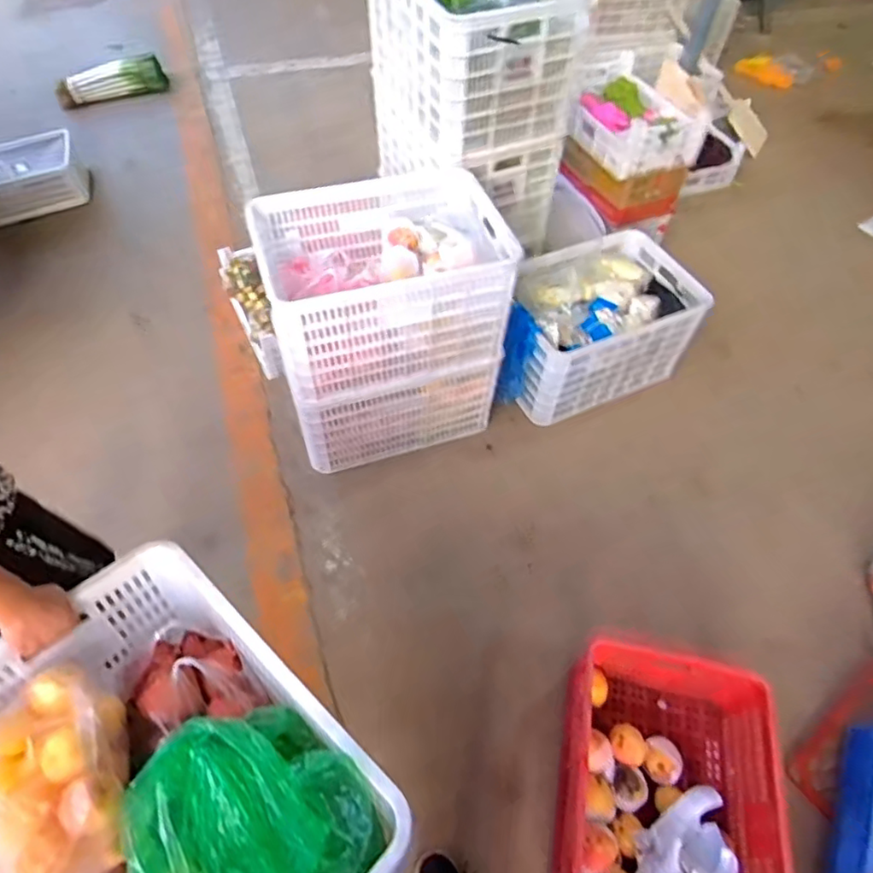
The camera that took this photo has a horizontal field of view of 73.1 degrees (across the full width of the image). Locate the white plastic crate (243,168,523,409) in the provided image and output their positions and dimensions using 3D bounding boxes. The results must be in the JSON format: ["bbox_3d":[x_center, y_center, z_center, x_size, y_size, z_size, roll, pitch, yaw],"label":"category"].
[{"bbox_3d":[-0.137,-0.394,1.490,0.563,0.316,0.421,-17,59,-14],"label":"white plastic crate"}]

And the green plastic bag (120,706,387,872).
[{"bbox_3d":[-0.230,0.490,0.756,0.278,0.116,0.258,-17,59,-14],"label":"green plastic bag"}]

